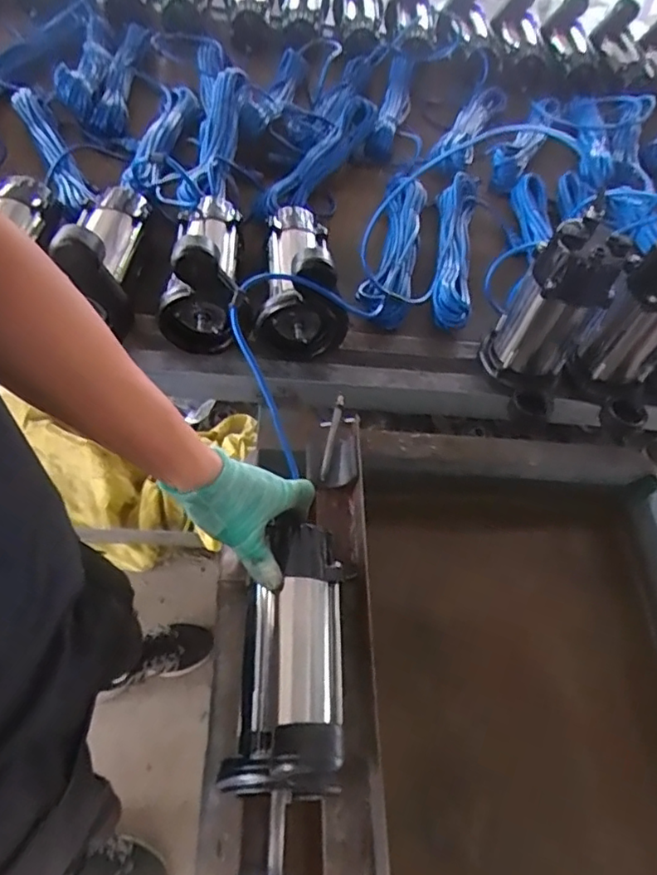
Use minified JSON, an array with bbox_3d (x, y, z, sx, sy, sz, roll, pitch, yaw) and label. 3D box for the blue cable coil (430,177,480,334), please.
[{"bbox_3d":[0.209,-0.333,0.969,0.072,0.049,0.376,14,55,0],"label":"blue cable coil"}]

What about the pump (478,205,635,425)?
[{"bbox_3d":[0.281,-0.159,0.762,0.121,0.222,0.134,29,56,11],"label":"pump"}]

